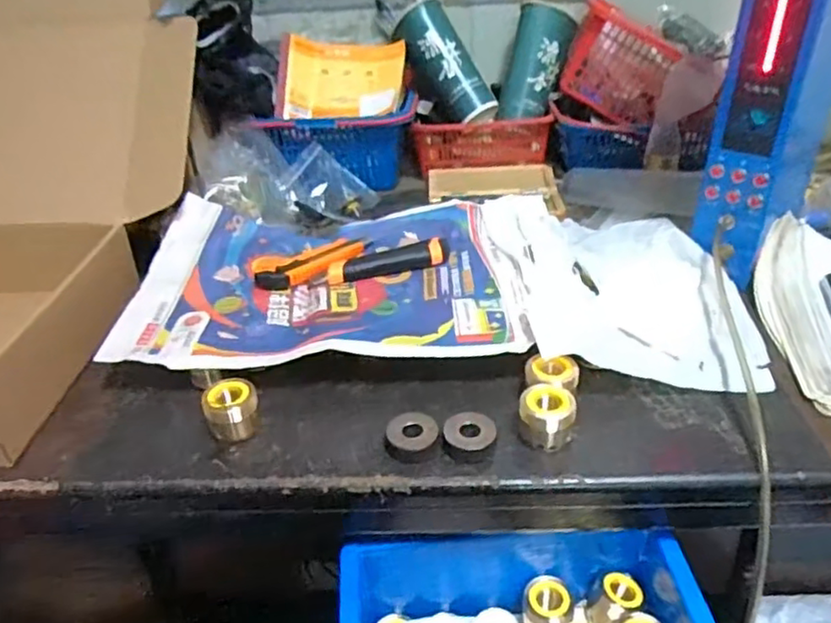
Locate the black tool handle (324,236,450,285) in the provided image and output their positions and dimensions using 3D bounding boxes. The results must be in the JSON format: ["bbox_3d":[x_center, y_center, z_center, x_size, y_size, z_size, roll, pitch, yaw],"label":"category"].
[{"bbox_3d":[-0.026,-0.053,0.675,0.132,0.023,0.026,-12,35,-13],"label":"black tool handle"}]

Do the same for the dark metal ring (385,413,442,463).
[{"bbox_3d":[-0.003,0.096,0.501,0.038,0.015,0.036,-2,34,2],"label":"dark metal ring"}]

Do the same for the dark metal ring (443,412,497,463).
[{"bbox_3d":[0.042,0.097,0.499,0.038,0.018,0.036,-2,34,2],"label":"dark metal ring"}]

